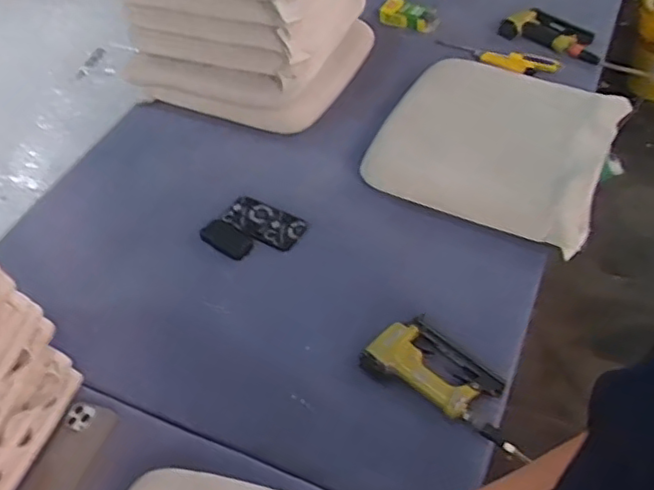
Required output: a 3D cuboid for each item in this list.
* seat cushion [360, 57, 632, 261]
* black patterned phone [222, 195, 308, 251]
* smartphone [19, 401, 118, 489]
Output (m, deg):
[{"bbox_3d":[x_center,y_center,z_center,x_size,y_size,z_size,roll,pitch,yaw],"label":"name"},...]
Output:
[{"bbox_3d":[0.355,-0.234,1.274,0.414,0.072,0.427,19,53,20],"label":"seat cushion"},{"bbox_3d":[-0.124,-0.047,1.254,0.163,0.013,0.087,19,53,19],"label":"black patterned phone"},{"bbox_3d":[-0.392,0.318,0.957,0.080,0.011,0.163,14,52,16],"label":"smartphone"}]

